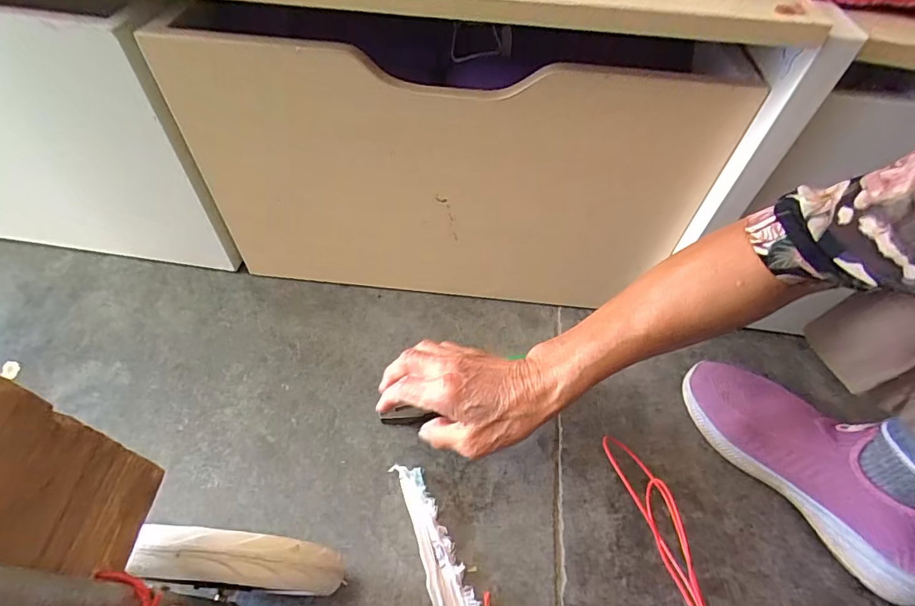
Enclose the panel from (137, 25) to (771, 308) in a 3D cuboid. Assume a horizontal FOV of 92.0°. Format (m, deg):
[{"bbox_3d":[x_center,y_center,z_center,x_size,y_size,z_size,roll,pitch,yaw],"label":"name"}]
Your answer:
[{"bbox_3d":[-0.012,-0.096,0.434,0.465,0.272,0.026,6,53,2],"label":"panel"}]

